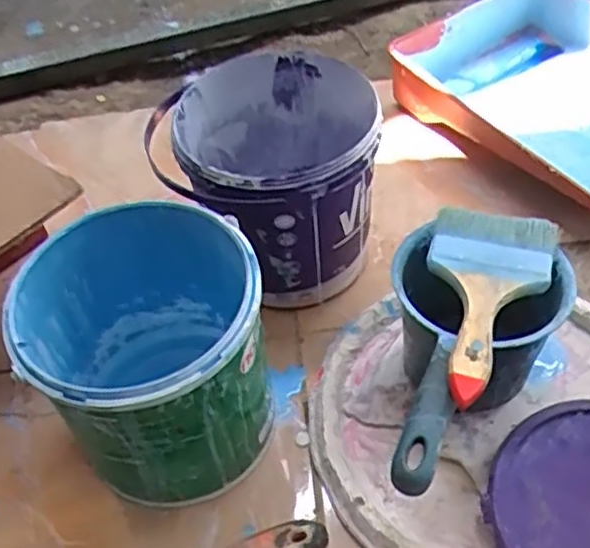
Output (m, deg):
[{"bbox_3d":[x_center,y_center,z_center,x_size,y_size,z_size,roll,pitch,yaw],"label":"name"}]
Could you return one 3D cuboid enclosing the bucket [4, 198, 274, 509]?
[{"bbox_3d":[-0.112,0.068,0.579,0.176,0.193,0.181,-3,49,3],"label":"bucket"}]

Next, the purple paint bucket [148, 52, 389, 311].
[{"bbox_3d":[-0.010,-0.089,0.703,0.187,0.192,0.197,-3,49,3],"label":"purple paint bucket"}]

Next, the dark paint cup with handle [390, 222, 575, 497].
[{"bbox_3d":[0.132,0.086,0.562,0.138,0.128,0.238,10,51,14],"label":"dark paint cup with handle"}]

